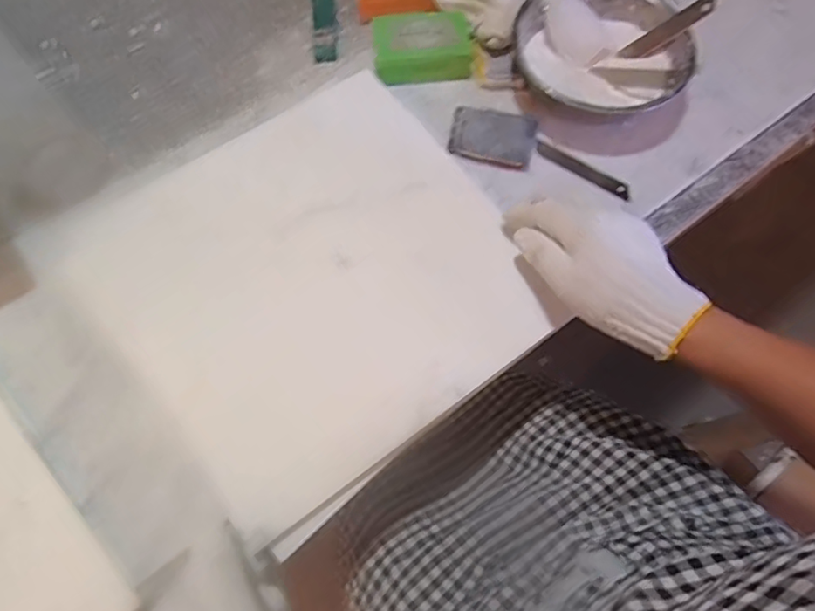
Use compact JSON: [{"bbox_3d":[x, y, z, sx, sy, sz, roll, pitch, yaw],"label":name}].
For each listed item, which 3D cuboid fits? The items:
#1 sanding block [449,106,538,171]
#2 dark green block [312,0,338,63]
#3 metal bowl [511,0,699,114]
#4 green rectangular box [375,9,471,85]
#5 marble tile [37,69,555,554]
[{"bbox_3d":[0.078,-0.155,0.512,0.077,0.010,0.058,14,69,6],"label":"sanding block"},{"bbox_3d":[-0.088,-0.301,0.578,0.024,0.008,0.111,-5,68,-1],"label":"dark green block"},{"bbox_3d":[0.181,-0.237,0.524,0.153,0.056,0.141,0,68,1],"label":"metal bowl"},{"bbox_3d":[0.014,-0.251,0.541,0.100,0.035,0.065,-7,68,-2],"label":"green rectangular box"},{"bbox_3d":[-0.075,-0.025,0.438,0.306,0.015,0.293,-35,71,-13],"label":"marble tile"}]

